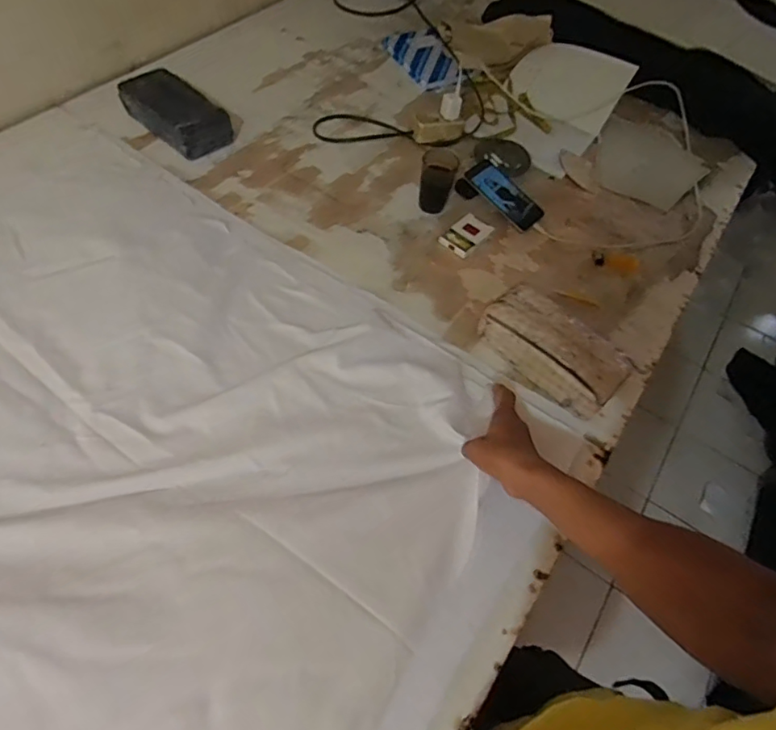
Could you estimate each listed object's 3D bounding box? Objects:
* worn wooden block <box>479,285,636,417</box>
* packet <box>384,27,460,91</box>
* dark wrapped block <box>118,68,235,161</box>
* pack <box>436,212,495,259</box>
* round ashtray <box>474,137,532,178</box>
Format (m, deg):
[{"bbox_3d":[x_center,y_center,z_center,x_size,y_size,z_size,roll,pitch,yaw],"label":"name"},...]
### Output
[{"bbox_3d":[0.247,-0.024,0.782,0.213,0.069,0.105,41,62,18],"label":"worn wooden block"},{"bbox_3d":[0.083,-0.730,1.244,0.132,0.037,0.223,-16,61,-16],"label":"packet"},{"bbox_3d":[-0.410,-0.491,1.013,0.122,0.068,0.219,-37,69,-25],"label":"dark wrapped block"},{"bbox_3d":[0.145,-0.237,0.936,0.061,0.022,0.099,39,62,17],"label":"pack"},{"bbox_3d":[0.237,-0.438,1.079,0.104,0.019,0.119,-37,69,-25],"label":"round ashtray"}]

